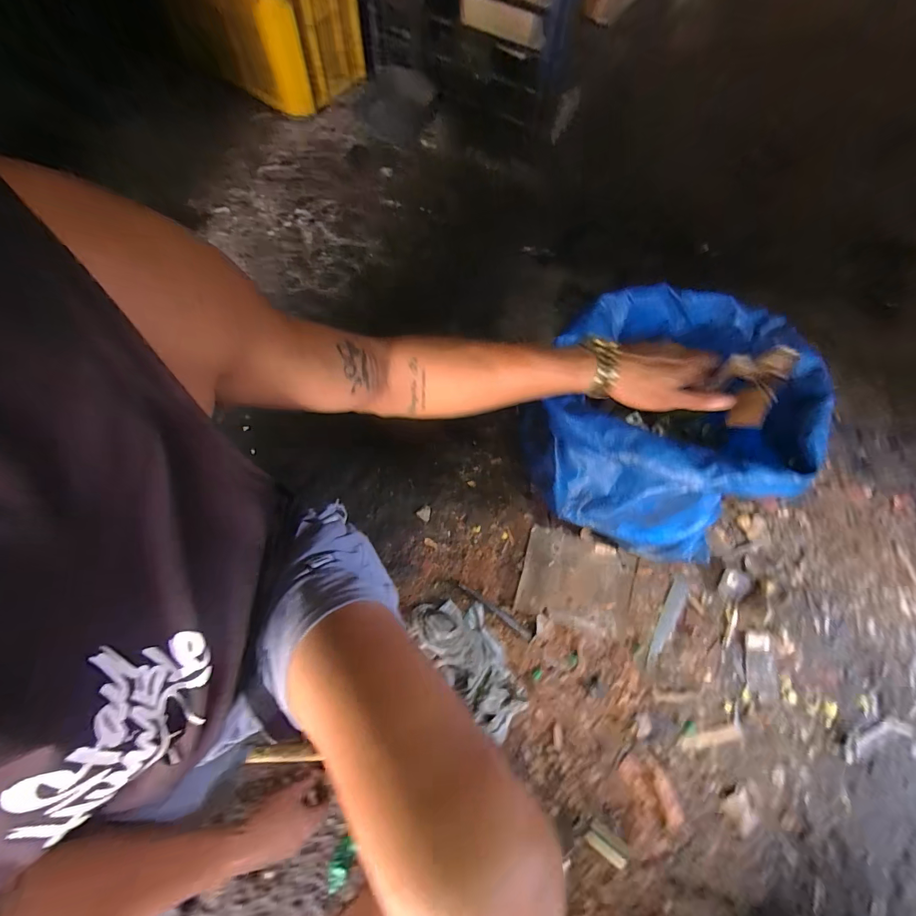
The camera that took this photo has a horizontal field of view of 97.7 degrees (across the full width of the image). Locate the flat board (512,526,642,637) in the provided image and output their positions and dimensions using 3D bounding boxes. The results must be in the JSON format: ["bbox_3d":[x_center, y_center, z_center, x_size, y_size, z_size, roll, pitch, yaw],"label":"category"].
[{"bbox_3d":[0.230,0.234,0.765,0.206,0.009,0.162,15,67,6],"label":"flat board"}]

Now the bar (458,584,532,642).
[{"bbox_3d":[0.071,0.285,0.750,0.158,0.012,0.016,35,70,13],"label":"bar"}]

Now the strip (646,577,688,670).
[{"bbox_3d":[0.392,0.306,0.746,0.029,0.004,0.176,29,69,11],"label":"strip"}]

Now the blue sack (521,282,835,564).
[{"bbox_3d":[0.318,-0.049,0.679,0.338,0.359,0.333,9,68,5],"label":"blue sack"}]

